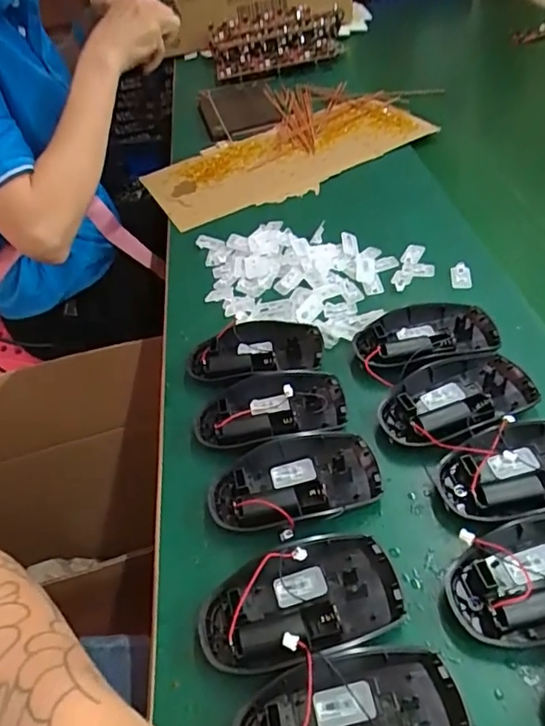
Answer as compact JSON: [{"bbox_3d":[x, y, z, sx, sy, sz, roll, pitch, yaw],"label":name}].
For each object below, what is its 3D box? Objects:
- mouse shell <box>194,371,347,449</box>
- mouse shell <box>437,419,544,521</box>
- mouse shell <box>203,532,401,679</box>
[{"bbox_3d":[-0.002,0.028,0.383,0.103,0.020,0.061,-8,43,-1],"label":"mouse shell"},{"bbox_3d":[0.152,0.064,0.325,0.100,0.020,0.058,-18,44,-11],"label":"mouse shell"},{"bbox_3d":[0.014,0.125,0.289,0.103,0.016,0.059,-16,44,-9],"label":"mouse shell"}]

